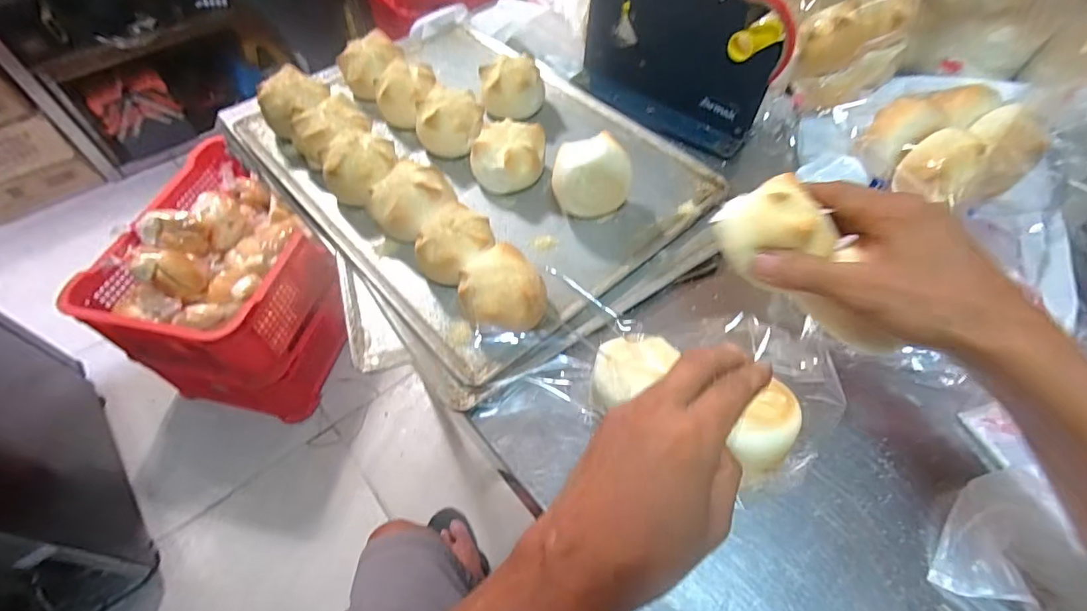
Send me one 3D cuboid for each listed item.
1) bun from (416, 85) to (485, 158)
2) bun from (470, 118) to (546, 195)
[{"bbox_3d":[-0.099,-0.196,0.533,0.071,0.046,0.061,-11,56,-6],"label":"bun"},{"bbox_3d":[-0.035,-0.147,0.505,0.074,0.045,0.066,-3,55,-1],"label":"bun"}]

